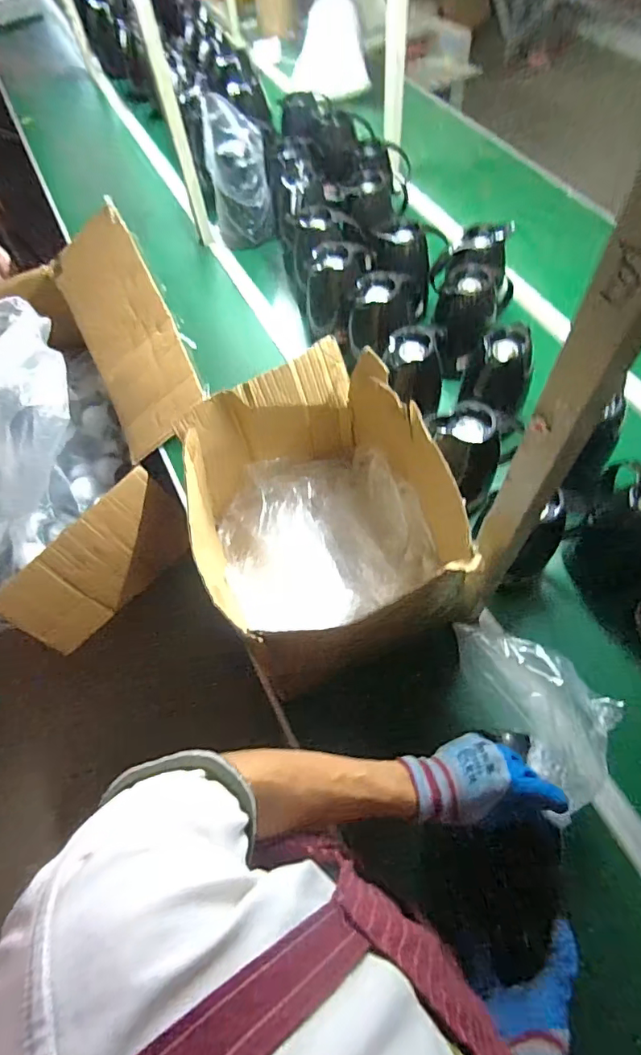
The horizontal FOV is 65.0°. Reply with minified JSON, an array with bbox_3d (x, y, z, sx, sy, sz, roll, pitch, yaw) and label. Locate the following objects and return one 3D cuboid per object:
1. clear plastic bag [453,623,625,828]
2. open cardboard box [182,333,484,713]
[{"bbox_3d":[0.280,0.215,0.624,0.135,0.043,0.228,-18,61,-7],"label":"clear plastic bag"},{"bbox_3d":[-0.007,-0.007,0.763,0.321,0.281,0.409,-16,60,-6],"label":"open cardboard box"}]

